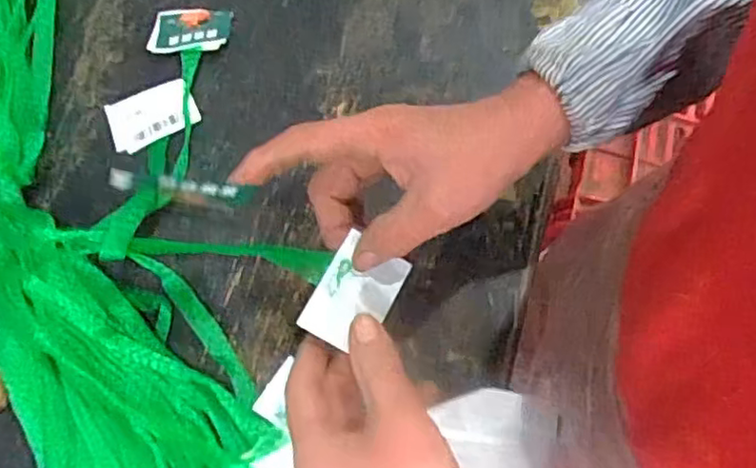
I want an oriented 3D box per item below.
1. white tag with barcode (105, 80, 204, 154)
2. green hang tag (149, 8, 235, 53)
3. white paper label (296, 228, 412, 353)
[{"bbox_3d":[-0.171,-0.090,0.495,0.066,0.004,0.045,-23,72,1],"label":"white tag with barcode"},{"bbox_3d":[-0.148,-0.160,0.513,0.064,0.005,0.042,1,66,8],"label":"green hang tag"},{"bbox_3d":[-0.012,0.032,0.350,0.040,0.004,0.056,31,81,-11],"label":"white paper label"}]

